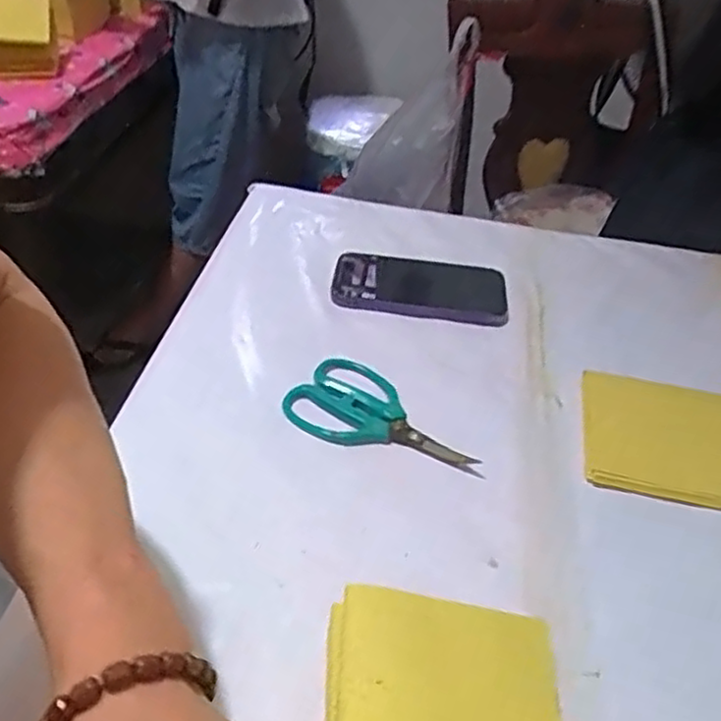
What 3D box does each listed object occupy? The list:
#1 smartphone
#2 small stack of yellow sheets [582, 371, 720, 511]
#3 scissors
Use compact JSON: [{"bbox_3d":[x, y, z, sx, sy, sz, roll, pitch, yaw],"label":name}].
[{"bbox_3d":[0.057,-0.074,0.693,0.166,0.017,0.076,8,40,2],"label":"smartphone"},{"bbox_3d":[0.254,0.060,0.553,0.157,0.019,0.112,6,49,11],"label":"small stack of yellow sheets"},{"bbox_3d":[0.020,0.047,0.548,0.149,0.010,0.082,26,44,22],"label":"scissors"}]

